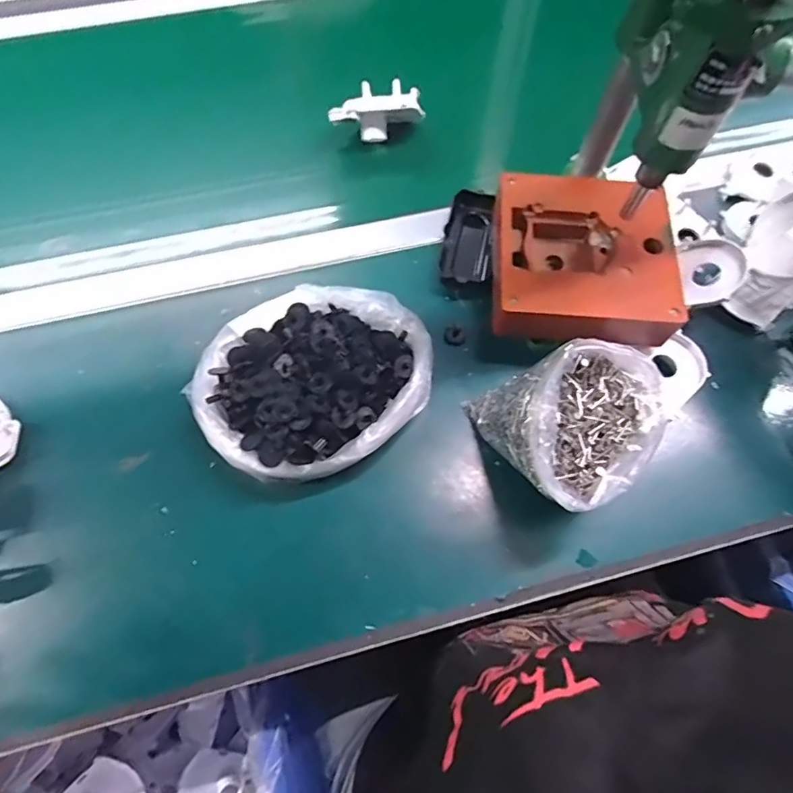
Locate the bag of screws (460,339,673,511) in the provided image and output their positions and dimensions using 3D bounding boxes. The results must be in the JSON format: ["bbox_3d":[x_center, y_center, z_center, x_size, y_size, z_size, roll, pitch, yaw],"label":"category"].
[{"bbox_3d":[0.137,0.025,0.398,0.113,0.100,0.114,-22,69,-10],"label":"bag of screws"}]

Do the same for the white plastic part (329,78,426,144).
[{"bbox_3d":[-0.023,-0.311,0.572,0.098,0.054,0.038,-8,67,-5],"label":"white plastic part"}]

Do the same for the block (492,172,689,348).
[{"bbox_3d":[0.163,-0.121,0.466,0.154,0.055,0.169,4,67,1],"label":"block"}]

